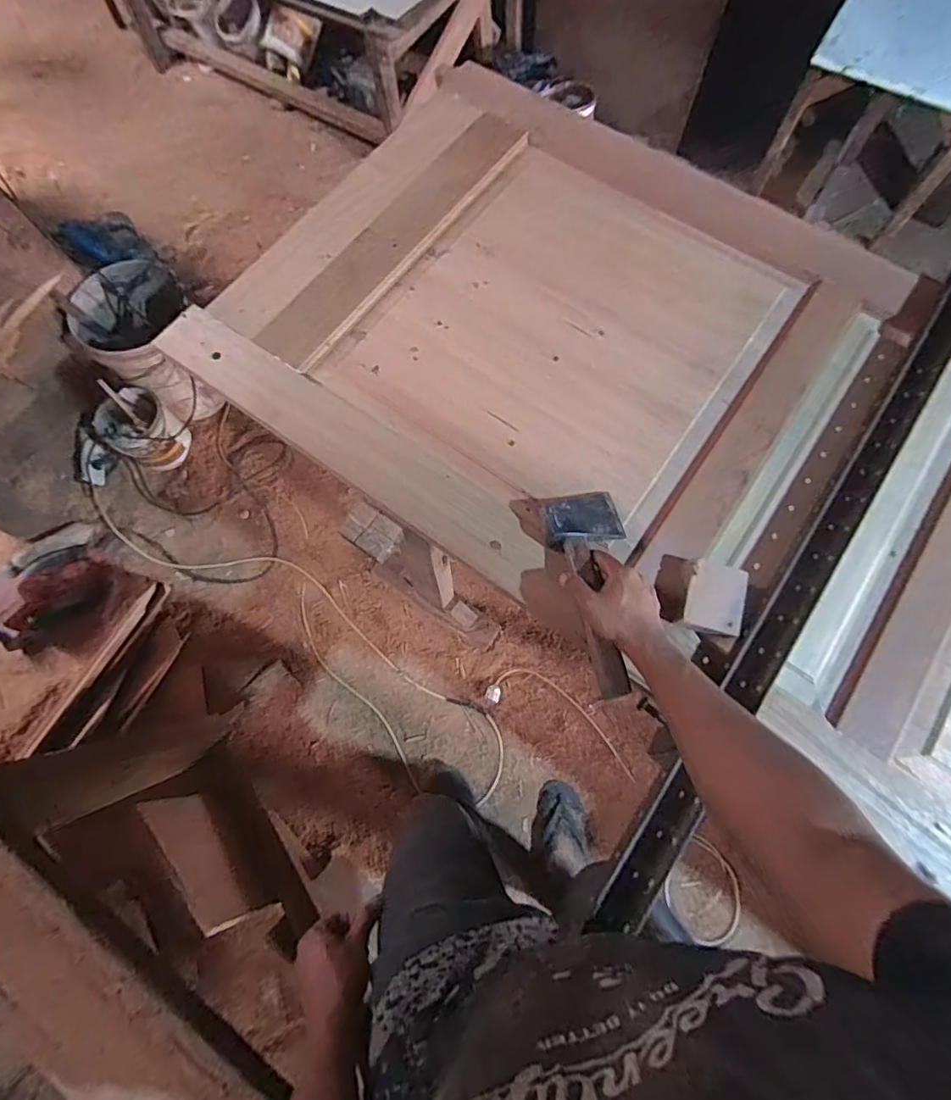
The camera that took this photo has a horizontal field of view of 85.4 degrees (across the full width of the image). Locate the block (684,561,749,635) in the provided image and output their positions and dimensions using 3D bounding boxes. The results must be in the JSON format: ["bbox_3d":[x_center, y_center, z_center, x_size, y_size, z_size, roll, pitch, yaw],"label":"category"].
[{"bbox_3d":[0.308,0.061,0.660,0.071,0.017,0.094,16,74,7],"label":"block"}]

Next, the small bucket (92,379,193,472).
[{"bbox_3d":[-0.988,-0.358,1.537,0.172,0.234,0.182,-1,73,2],"label":"small bucket"}]

